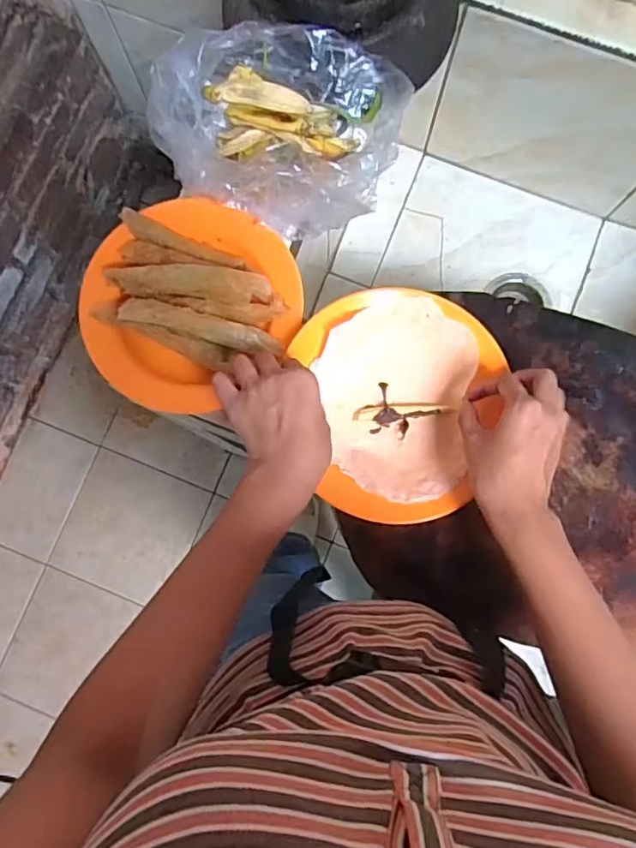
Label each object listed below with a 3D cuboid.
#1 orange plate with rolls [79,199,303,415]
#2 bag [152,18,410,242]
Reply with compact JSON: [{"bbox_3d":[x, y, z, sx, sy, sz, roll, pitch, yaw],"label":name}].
[{"bbox_3d":[-0.128,-0.123,0.562,0.205,0.078,0.185,-34,84,-3],"label":"orange plate with rolls"},{"bbox_3d":[-0.043,-0.287,0.565,0.241,0.072,0.175,7,83,1],"label":"bag"}]

